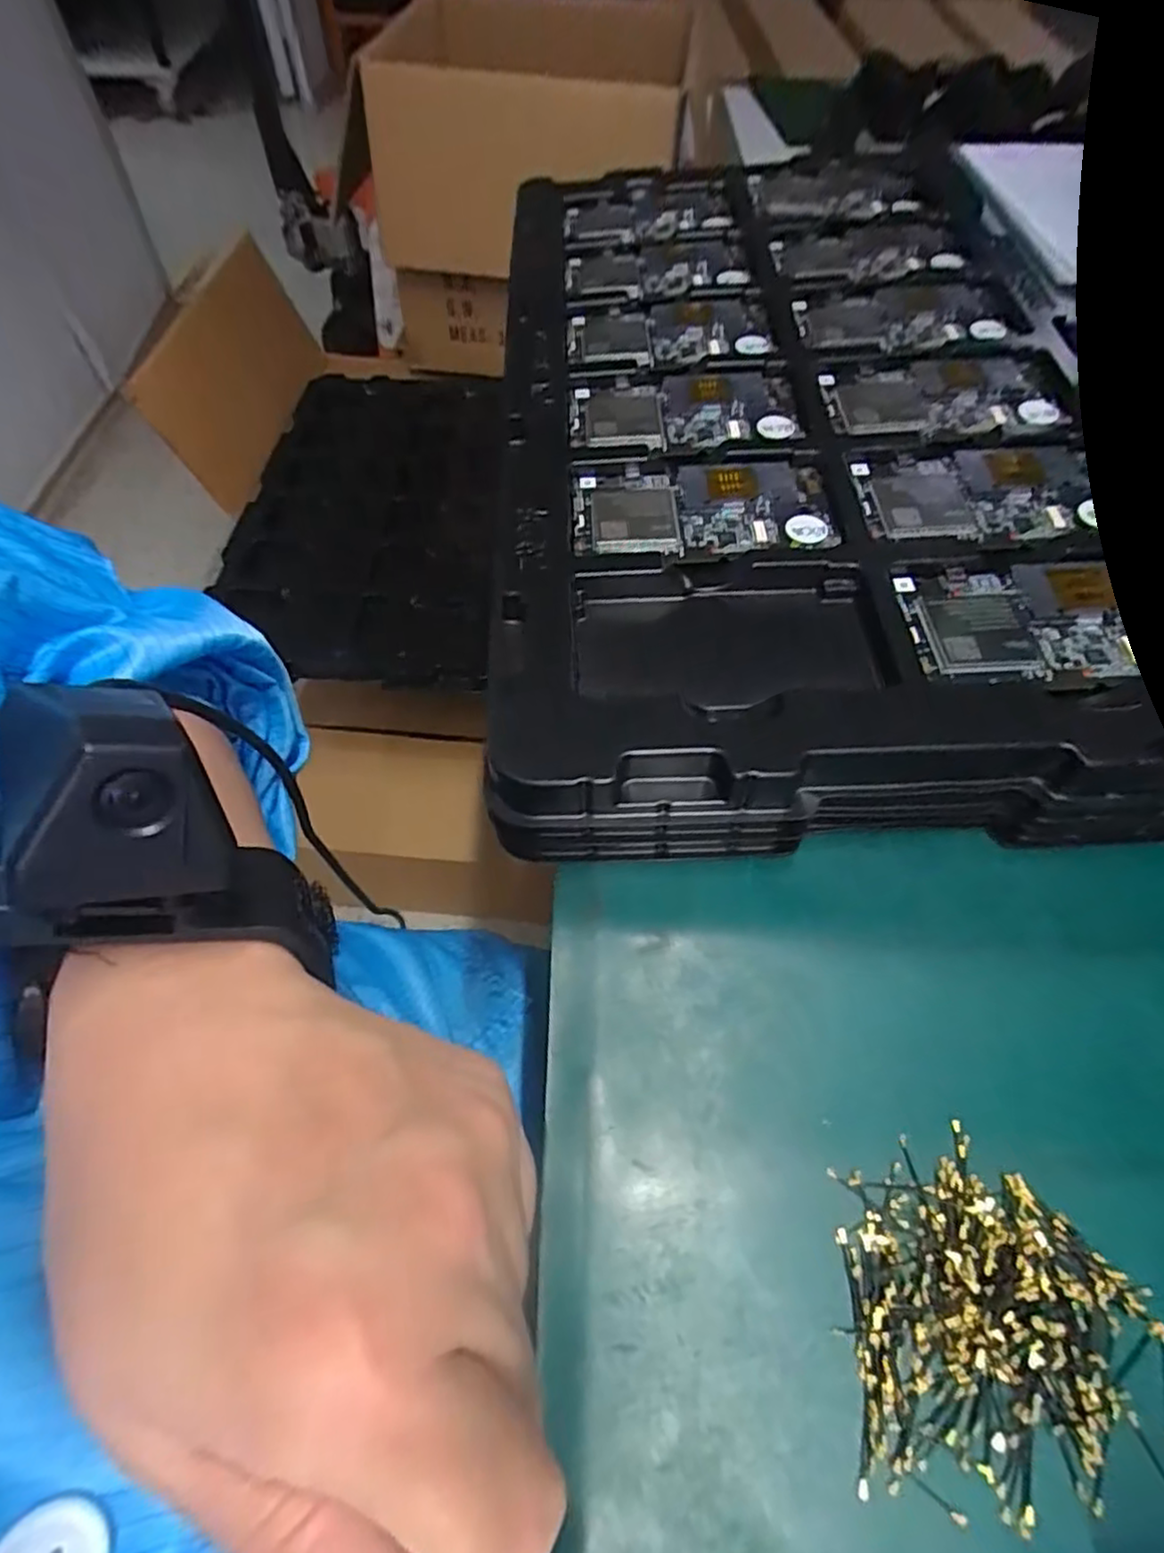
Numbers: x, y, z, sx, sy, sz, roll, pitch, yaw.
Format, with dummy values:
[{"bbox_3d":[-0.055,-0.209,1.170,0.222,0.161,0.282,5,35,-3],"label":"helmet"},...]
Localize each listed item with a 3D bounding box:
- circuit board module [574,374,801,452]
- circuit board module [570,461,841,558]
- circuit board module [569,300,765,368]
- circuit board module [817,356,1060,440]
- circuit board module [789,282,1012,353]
[{"bbox_3d":[0.057,-0.206,0.393,0.124,0.010,0.068,-2,59,-2],"label":"circuit board module"},{"bbox_3d":[0.060,-0.134,0.345,0.127,0.005,0.063,-1,59,-2],"label":"circuit board module"},{"bbox_3d":[0.054,-0.281,0.437,0.122,0.012,0.077,-2,59,-2],"label":"circuit board module"},{"bbox_3d":[0.200,-0.214,0.387,0.123,0.004,0.072,0,59,-1],"label":"circuit board module"},{"bbox_3d":[0.197,-0.288,0.434,0.123,0.008,0.071,-6,59,-4],"label":"circuit board module"}]

